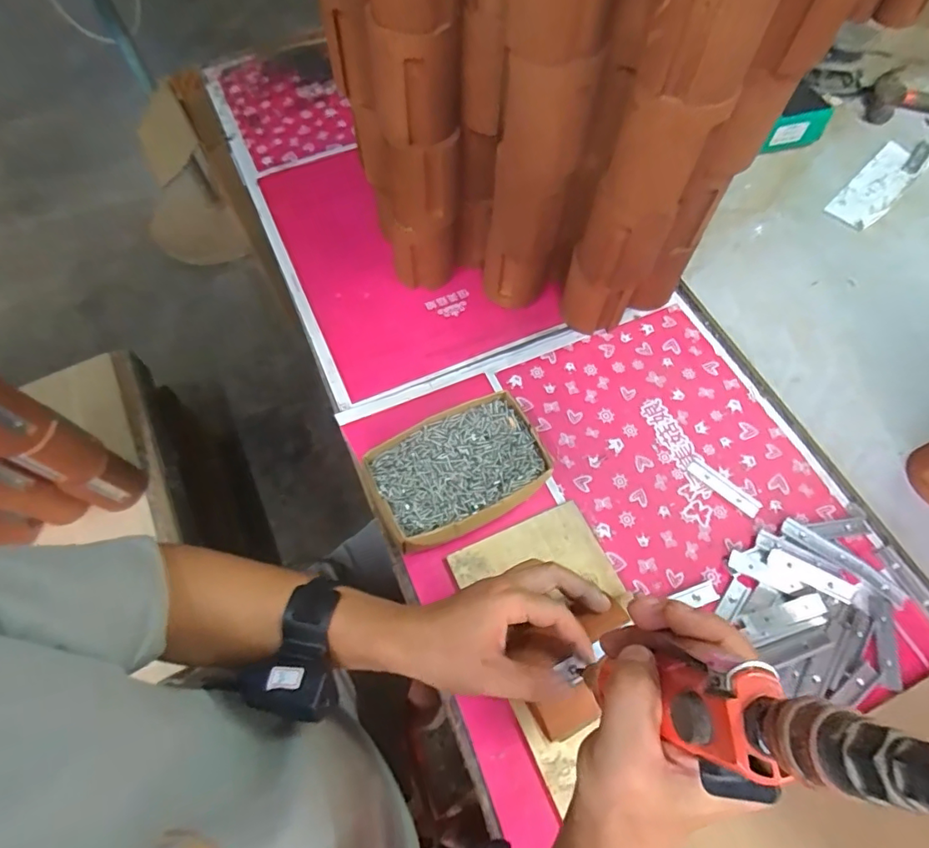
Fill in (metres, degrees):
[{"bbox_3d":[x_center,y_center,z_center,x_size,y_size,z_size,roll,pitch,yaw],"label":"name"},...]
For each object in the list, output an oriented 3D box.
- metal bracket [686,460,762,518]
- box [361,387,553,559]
[{"bbox_3d":[0.281,0.068,0.562,0.081,0.004,0.020,40,70,18],"label":"metal bracket"},{"bbox_3d":[-0.007,0.051,0.538,0.178,0.052,0.117,-24,66,-11],"label":"box"}]

